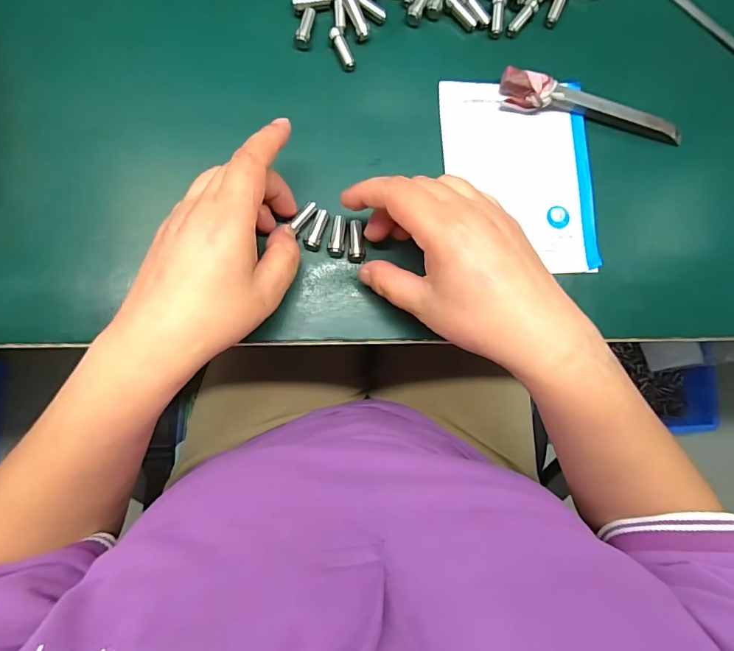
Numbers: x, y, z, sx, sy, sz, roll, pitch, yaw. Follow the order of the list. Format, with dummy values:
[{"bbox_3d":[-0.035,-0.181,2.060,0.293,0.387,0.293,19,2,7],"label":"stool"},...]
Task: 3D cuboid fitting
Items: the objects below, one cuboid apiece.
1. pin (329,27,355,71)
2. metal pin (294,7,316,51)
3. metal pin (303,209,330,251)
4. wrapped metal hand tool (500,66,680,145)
[{"bbox_3d":[-0.017,-0.193,0.305,0.010,0.010,0.028,-27,88,-7],"label":"pin"},{"bbox_3d":[-0.043,-0.207,0.305,0.011,0.010,0.027,10,84,-4],"label":"metal pin"},{"bbox_3d":[-0.033,-0.063,0.288,0.010,0.007,0.028,20,83,-3],"label":"metal pin"},{"bbox_3d":[0.162,-0.158,0.316,0.134,0.020,0.026,11,84,-4],"label":"wrapped metal hand tool"}]

